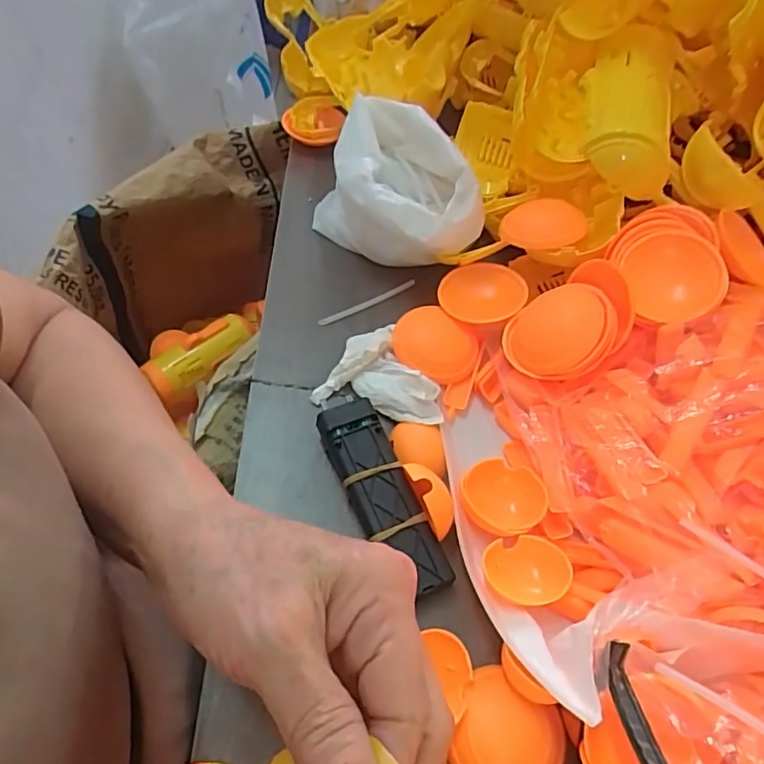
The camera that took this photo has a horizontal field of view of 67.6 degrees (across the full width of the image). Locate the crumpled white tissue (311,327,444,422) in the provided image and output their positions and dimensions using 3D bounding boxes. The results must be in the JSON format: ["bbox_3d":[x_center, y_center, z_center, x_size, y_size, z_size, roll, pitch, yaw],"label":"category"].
[{"bbox_3d":[0.004,-0.007,0.350,0.074,0.017,0.059,15,56,6],"label":"crumpled white tissue"}]

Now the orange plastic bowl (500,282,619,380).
[{"bbox_3d":[0.102,-0.029,0.329,0.061,0.018,0.054,-47,43,7],"label":"orange plastic bowl"}]

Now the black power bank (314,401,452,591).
[{"bbox_3d":[0.000,0.058,0.300,0.032,0.014,0.105,-20,59,-16],"label":"black power bank"}]

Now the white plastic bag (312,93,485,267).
[{"bbox_3d":[0.011,-0.132,0.406,0.082,0.073,0.142,-38,66,-25],"label":"white plastic bag"}]

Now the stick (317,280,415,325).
[{"bbox_3d":[-0.009,-0.055,0.391,0.074,0.004,0.006,-24,61,-19],"label":"stick"}]

